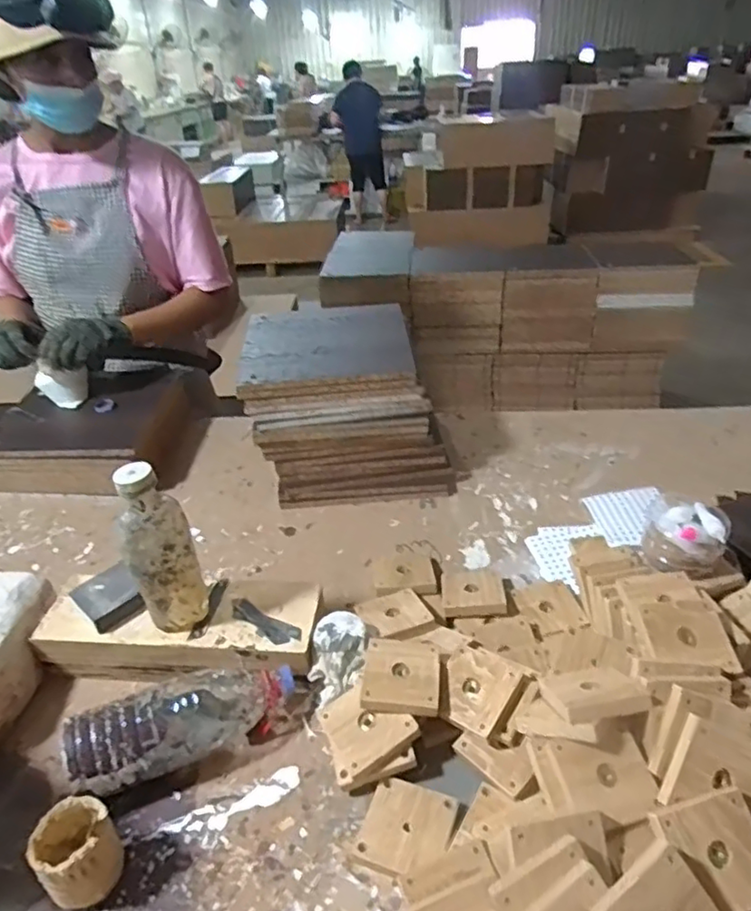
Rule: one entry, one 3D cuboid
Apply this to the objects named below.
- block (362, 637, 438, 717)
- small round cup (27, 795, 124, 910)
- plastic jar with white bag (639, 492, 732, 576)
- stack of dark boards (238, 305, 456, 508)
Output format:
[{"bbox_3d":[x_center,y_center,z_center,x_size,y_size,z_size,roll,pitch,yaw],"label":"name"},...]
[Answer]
[{"bbox_3d":[0.029,0.243,0.682,0.082,0.019,0.085,1,33,6],"label":"block"},{"bbox_3d":[-0.270,0.364,0.560,0.069,0.074,0.067,-30,41,-35],"label":"small round cup"},{"bbox_3d":[0.392,0.106,0.780,0.078,0.086,0.073,-2,33,2],"label":"plastic jar with white bag"},{"bbox_3d":[-0.055,-0.108,1.109,0.327,0.248,0.322,-5,33,-3],"label":"stack of dark boards"}]

